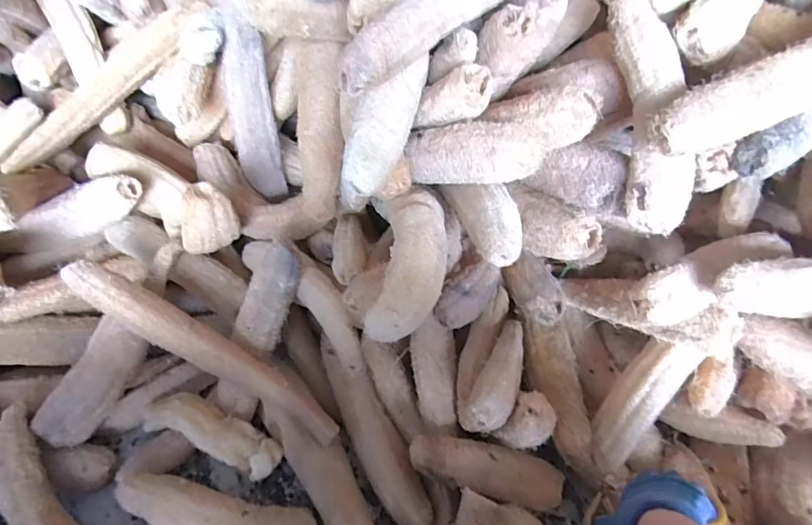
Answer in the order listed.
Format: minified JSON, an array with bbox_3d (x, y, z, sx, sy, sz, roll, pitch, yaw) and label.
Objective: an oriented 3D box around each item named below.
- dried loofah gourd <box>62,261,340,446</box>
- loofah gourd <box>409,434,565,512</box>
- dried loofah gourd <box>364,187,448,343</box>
[{"bbox_3d":[-0.286,0.134,0.688,0.438,0.053,0.056,36,48,-11],"label":"dried loofah gourd"},{"bbox_3d":[0.120,0.296,0.662,0.222,0.053,0.061,18,46,-4],"label":"loofah gourd"},{"bbox_3d":[0.003,-0.015,0.642,0.104,0.084,0.235,0,45,3],"label":"dried loofah gourd"}]

